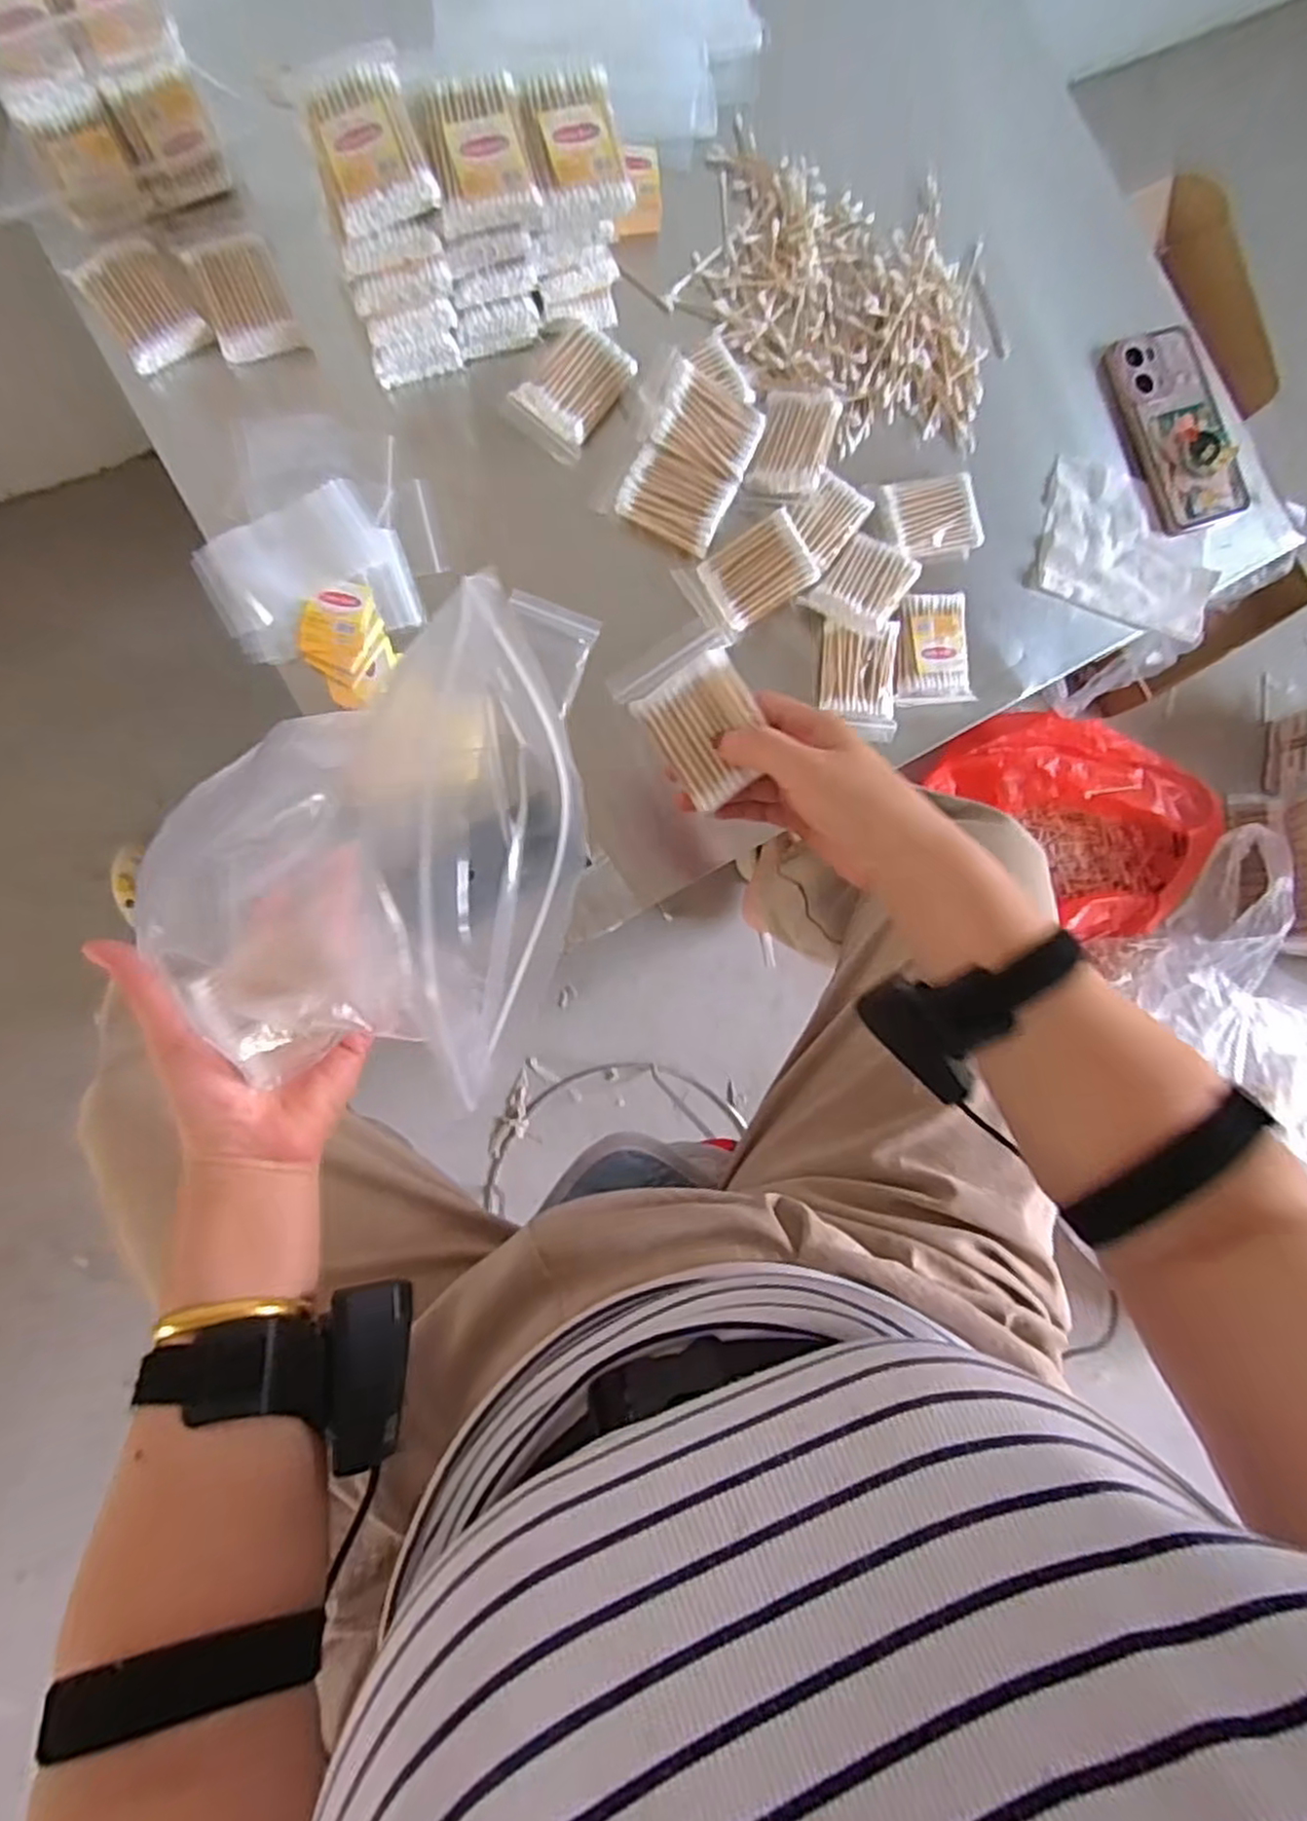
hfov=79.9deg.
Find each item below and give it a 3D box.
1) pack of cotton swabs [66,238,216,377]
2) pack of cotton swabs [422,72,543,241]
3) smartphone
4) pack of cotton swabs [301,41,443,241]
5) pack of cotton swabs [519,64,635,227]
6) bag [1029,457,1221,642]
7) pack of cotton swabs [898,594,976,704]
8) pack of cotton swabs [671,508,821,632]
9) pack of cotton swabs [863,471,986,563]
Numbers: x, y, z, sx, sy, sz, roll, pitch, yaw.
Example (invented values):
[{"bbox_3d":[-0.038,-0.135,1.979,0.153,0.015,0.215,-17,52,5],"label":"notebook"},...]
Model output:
[{"bbox_3d":[-0.335,-0.399,0.514,0.055,0.017,0.072,-35,92,-9],"label":"pack of cotton swabs"},{"bbox_3d":[-0.099,-0.431,0.446,0.056,0.025,0.072,-16,89,-9],"label":"pack of cotton swabs"},{"bbox_3d":[0.426,-0.391,0.629,0.088,0.015,0.159,-21,89,-9],"label":"smartphone"},{"bbox_3d":[-0.160,-0.432,0.439,0.055,0.024,0.085,-18,89,-9],"label":"pack of cotton swabs"},{"bbox_3d":[-0.047,-0.447,0.458,0.056,0.023,0.069,-17,89,-9],"label":"pack of cotton swabs"},{"bbox_3d":[0.379,-0.287,0.625,0.153,0.015,0.109,15,84,-7],"label":"bag"},{"bbox_3d":[0.209,-0.198,0.591,0.056,0.025,0.080,-3,87,-8],"label":"pack of cotton swabs"},{"bbox_3d":[0.068,-0.239,0.555,0.088,0.013,0.057,-26,95,9],"label":"pack of cotton swabs"},{"bbox_3d":[0.206,-0.295,0.588,0.083,0.022,0.060,-11,88,-8],"label":"pack of cotton swabs"}]

